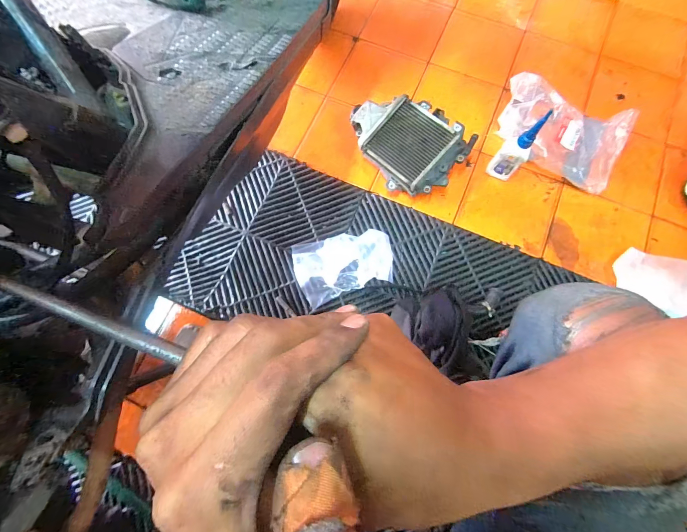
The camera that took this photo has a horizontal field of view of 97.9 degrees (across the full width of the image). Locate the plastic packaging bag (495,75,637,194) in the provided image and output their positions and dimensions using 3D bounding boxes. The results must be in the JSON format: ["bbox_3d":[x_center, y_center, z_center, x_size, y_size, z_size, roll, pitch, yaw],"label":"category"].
[{"bbox_3d":[0.485,-0.296,0.673,0.274,0.074,0.185,22,77,6],"label":"plastic packaging bag"}]

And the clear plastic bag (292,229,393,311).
[{"bbox_3d":[-0.003,-0.009,0.615,0.196,0.063,0.135,-17,76,-4],"label":"clear plastic bag"}]

